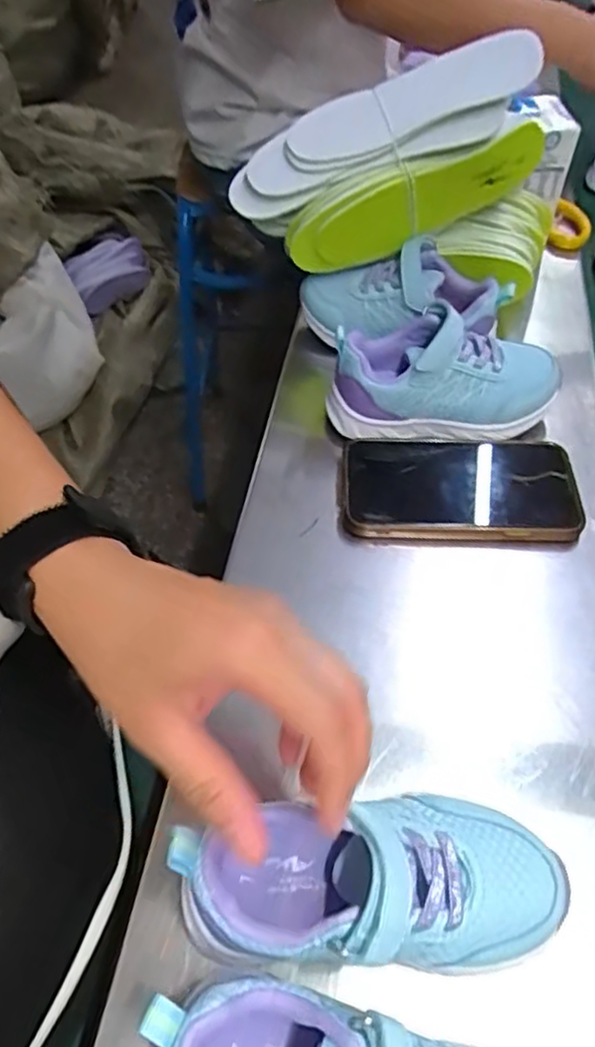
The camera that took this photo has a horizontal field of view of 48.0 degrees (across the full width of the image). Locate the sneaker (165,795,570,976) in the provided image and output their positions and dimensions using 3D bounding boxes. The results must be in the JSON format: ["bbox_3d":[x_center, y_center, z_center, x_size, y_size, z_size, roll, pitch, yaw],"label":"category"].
[{"bbox_3d":[0.030,0.148,0.280,0.154,0.074,0.064,-1,54,1],"label":"sneaker"}]

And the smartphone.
[{"bbox_3d":[0.108,-0.025,0.448,0.149,0.020,0.084,2,51,2],"label":"smartphone"}]

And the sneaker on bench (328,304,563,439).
[{"bbox_3d":[0.102,-0.106,0.469,0.156,0.074,0.067,-2,54,0],"label":"sneaker on bench"}]

